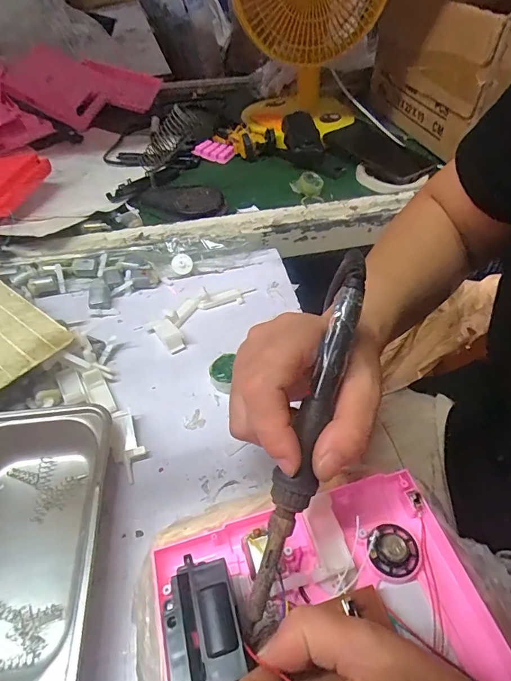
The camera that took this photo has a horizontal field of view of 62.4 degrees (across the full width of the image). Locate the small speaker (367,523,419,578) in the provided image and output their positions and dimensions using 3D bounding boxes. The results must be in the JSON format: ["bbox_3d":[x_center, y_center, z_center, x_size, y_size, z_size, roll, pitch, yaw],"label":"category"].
[{"bbox_3d":[0.079,0.118,0.240,0.027,0.012,0.028,0,48,0],"label":"small speaker"}]

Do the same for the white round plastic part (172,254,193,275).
[{"bbox_3d":[-0.082,-0.085,0.474,0.023,0.007,0.023,-18,80,-2],"label":"white round plastic part"}]

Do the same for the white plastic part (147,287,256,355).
[{"bbox_3d":[-0.057,-0.032,0.426,0.045,0.016,0.111,32,55,26],"label":"white plastic part"}]

